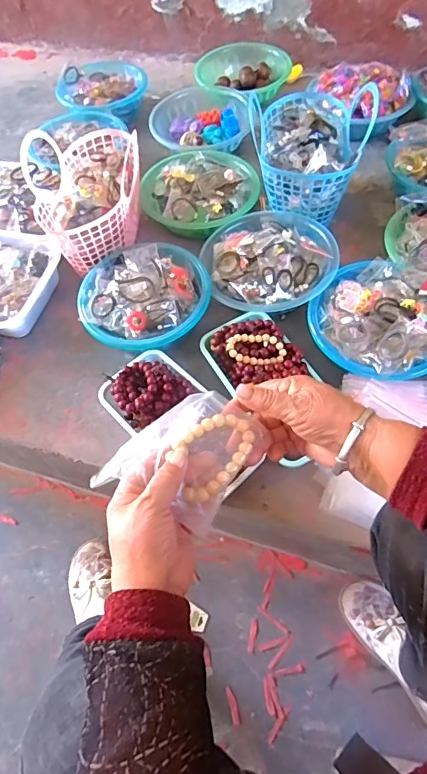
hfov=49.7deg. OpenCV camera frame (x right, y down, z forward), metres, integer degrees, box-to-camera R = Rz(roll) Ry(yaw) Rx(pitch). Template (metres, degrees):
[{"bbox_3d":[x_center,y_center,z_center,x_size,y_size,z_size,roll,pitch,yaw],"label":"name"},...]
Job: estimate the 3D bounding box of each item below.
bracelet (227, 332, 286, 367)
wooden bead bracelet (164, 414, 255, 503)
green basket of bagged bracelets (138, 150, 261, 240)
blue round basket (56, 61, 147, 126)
[{"bbox_3d":[0.065,-0.058,0.703,0.089,0.020,0.055,-5,59,1],"label":"bracelet"},{"bbox_3d":[-0.001,0.055,0.395,0.082,0.018,0.052,-40,65,-18],"label":"wooden bead bracelet"},{"bbox_3d":[-0.028,-0.398,0.944,0.232,0.074,0.214,2,60,5],"label":"green basket of bagged bracelets"},{"bbox_3d":[-0.282,-0.746,1.179,0.203,0.076,0.230,14,62,12],"label":"blue round basket"}]

